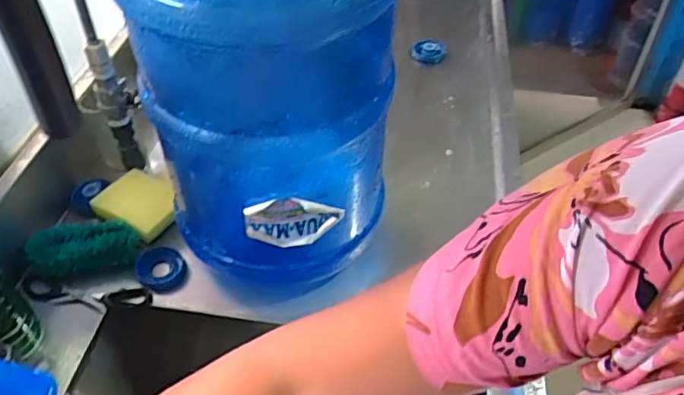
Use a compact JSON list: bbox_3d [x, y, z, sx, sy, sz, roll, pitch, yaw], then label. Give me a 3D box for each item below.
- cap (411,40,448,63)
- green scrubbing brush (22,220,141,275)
[{"bbox_3d":[0.157,-0.264,1.016,0.057,0.019,0.055,0,46,0],"label":"cap"},{"bbox_3d":[-0.305,0.061,0.674,0.124,0.038,0.057,-10,46,-9],"label":"green scrubbing brush"}]

